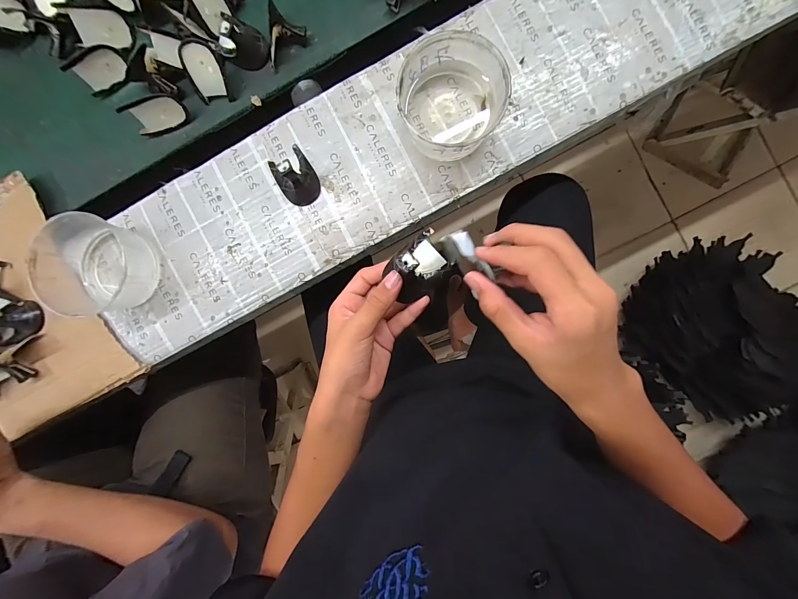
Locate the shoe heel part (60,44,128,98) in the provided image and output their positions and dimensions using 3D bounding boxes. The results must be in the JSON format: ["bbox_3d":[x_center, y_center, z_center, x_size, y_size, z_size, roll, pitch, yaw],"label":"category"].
[{"bbox_3d":[-0.380,-0.294,0.430,0.063,0.046,0.013,-36,59,-4],"label":"shoe heel part"}]

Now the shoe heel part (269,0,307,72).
[{"bbox_3d":[-0.144,-0.326,0.421,0.045,0.042,0.063,15,93,1],"label":"shoe heel part"}]

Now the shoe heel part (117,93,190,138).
[{"bbox_3d":[-0.306,-0.235,0.428,0.068,0.046,0.023,-20,54,-3],"label":"shoe heel part"}]

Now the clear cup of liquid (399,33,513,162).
[{"bbox_3d":[0.060,-0.227,0.381,0.108,0.059,0.109,0,92,2],"label":"clear cup of liquid"}]

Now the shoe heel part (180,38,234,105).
[{"bbox_3d":[-0.241,-0.285,0.418,0.045,0.045,0.052,-8,92,2],"label":"shoe heel part"}]

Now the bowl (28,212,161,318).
[{"bbox_3d":[-0.358,-0.041,0.403,0.112,0.057,0.109,0,92,2],"label":"bowl"}]

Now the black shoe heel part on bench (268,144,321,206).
[{"bbox_3d":[-0.129,-0.152,0.399,0.047,0.045,0.068,-32,91,3],"label":"black shoe heel part on bench"}]

